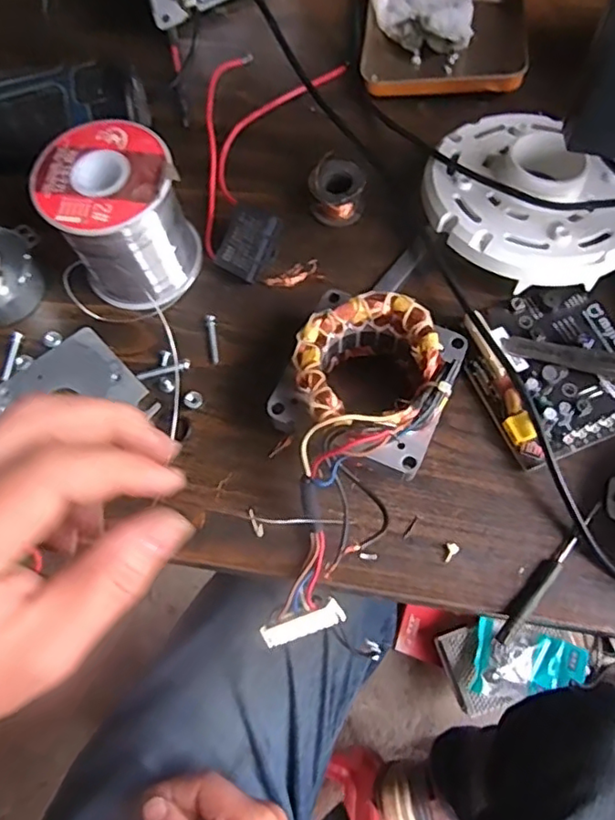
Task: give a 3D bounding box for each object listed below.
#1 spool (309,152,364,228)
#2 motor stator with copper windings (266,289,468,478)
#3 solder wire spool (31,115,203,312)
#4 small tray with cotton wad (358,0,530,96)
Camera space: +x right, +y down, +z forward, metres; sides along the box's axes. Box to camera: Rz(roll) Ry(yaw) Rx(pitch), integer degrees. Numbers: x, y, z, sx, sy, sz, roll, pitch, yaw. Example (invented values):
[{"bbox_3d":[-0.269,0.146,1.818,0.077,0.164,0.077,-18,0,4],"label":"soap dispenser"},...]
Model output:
[{"bbox_3d":[0.016,-0.120,0.321,0.028,0.021,0.029,-1,71,2],"label":"spool"},{"bbox_3d":[0.026,-0.010,0.266,0.069,0.048,0.075,23,73,9],"label":"motor stator with copper windings"},{"bbox_3d":[-0.091,-0.094,0.293,0.060,0.068,0.060,-1,71,2],"label":"solder wire spool"},{"bbox_3d":[0.085,-0.241,0.365,0.098,0.027,0.103,4,71,3],"label":"small tray with cotton wad"}]

